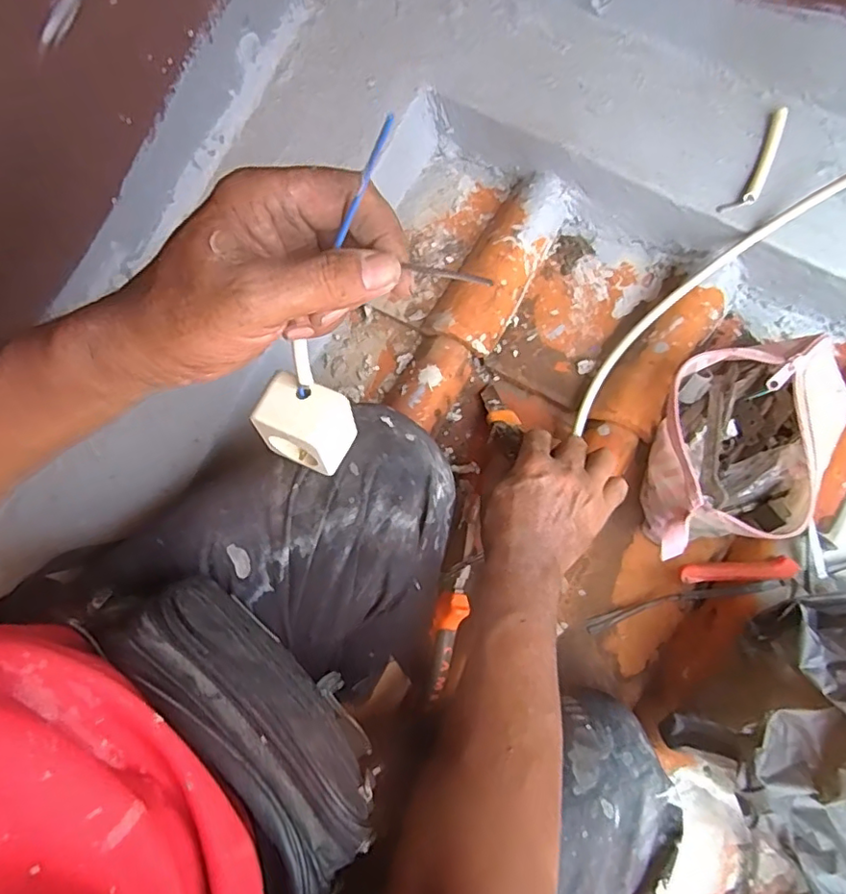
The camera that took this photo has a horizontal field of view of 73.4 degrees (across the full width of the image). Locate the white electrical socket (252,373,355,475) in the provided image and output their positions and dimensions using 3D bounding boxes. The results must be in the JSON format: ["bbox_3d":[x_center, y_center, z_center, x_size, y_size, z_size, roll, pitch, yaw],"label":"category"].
[{"bbox_3d":[-0.081,-0.015,0.399,0.056,0.057,0.046,22,75,6],"label":"white electrical socket"}]

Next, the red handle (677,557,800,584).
[{"bbox_3d":[0.279,0.111,0.504,0.093,0.013,0.017,-7,73,12],"label":"red handle"}]

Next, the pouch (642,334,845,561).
[{"bbox_3d":[0.281,0.002,0.494,0.146,0.088,0.178,4,74,1],"label":"pouch"}]

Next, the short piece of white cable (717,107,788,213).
[{"bbox_3d":[0.297,-0.252,0.503,0.024,0.008,0.096,25,94,7],"label":"short piece of white cable"}]

